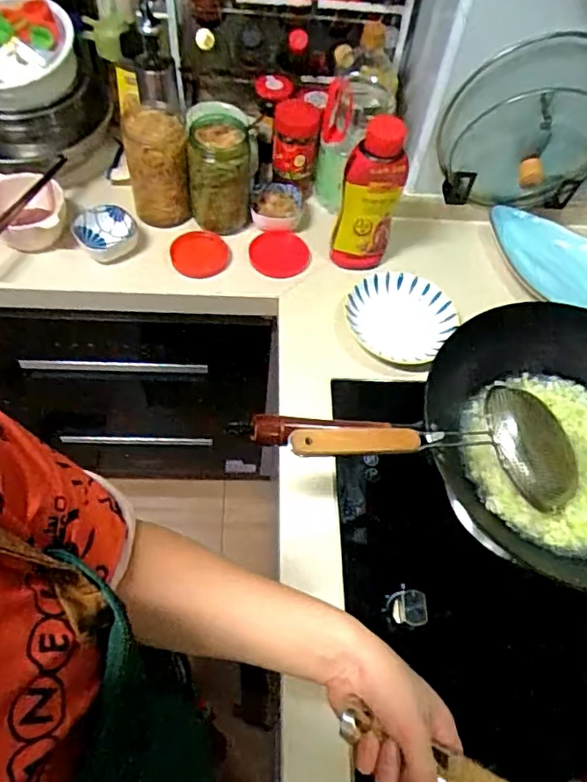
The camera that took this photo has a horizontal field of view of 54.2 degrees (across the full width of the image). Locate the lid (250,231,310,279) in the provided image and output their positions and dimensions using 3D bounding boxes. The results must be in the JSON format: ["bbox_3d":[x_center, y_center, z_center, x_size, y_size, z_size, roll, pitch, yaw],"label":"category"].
[{"bbox_3d":[-0.022,-0.223,0.953,0.096,0.017,0.093,-2,64,4],"label":"lid"}]

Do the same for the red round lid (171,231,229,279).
[{"bbox_3d":[-0.152,-0.224,0.935,0.090,0.012,0.091,0,61,0],"label":"red round lid"}]

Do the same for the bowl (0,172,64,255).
[{"bbox_3d":[-0.424,-0.278,0.902,0.124,0.060,0.126,-8,59,-10],"label":"bowl"}]

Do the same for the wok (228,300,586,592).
[{"bbox_3d":[0.257,0.047,0.650,0.590,0.126,0.315,6,58,-2],"label":"wok"}]

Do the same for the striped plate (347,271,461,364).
[{"bbox_3d":[0.165,-0.116,0.889,0.159,0.034,0.160,0,58,0],"label":"striped plate"}]

